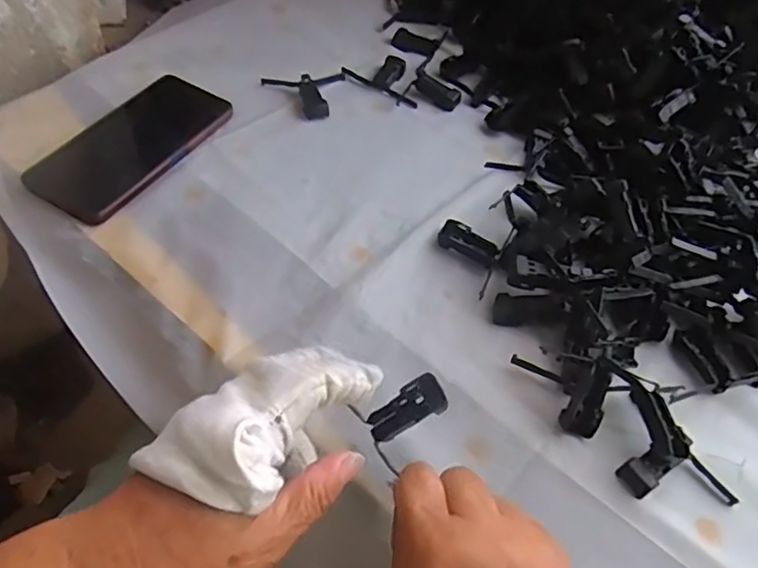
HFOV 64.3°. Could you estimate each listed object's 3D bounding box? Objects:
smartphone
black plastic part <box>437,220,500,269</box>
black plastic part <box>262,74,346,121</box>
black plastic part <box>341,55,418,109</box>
[{"bbox_3d":[-0.198,-0.117,0.493,0.080,0.010,0.170,28,57,10],"label":"smartphone"},{"bbox_3d":[0.067,-0.030,0.456,0.045,0.014,0.022,30,57,11],"label":"black plastic part"},{"bbox_3d":[-0.064,-0.176,0.553,0.076,0.012,0.058,-8,58,-14],"label":"black plastic part"},{"bbox_3d":[0.011,-0.203,0.585,0.082,0.007,0.050,32,58,13],"label":"black plastic part"}]

